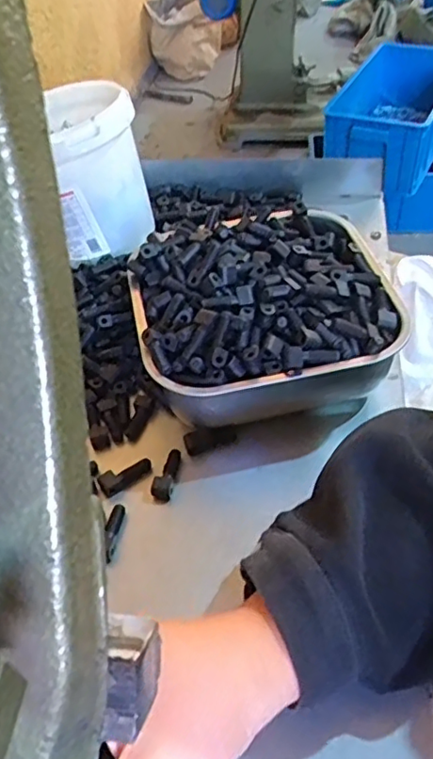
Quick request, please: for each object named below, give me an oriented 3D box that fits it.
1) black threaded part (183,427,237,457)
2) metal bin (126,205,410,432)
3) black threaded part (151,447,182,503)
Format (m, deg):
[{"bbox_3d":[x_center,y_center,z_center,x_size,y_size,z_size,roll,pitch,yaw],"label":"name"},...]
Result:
[{"bbox_3d":[-0.005,0.041,0.420,0.037,0.013,0.013,-21,49,-15],"label":"black threaded part"},{"bbox_3d":[0.030,-0.046,0.444,0.173,0.086,0.167,-13,47,-7],"label":"metal bin"},{"bbox_3d":[-0.033,0.062,0.399,0.013,0.010,0.037,5,47,9],"label":"black threaded part"}]

